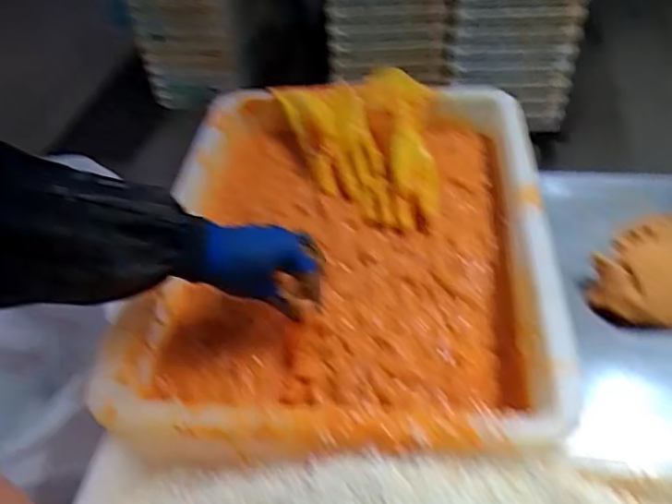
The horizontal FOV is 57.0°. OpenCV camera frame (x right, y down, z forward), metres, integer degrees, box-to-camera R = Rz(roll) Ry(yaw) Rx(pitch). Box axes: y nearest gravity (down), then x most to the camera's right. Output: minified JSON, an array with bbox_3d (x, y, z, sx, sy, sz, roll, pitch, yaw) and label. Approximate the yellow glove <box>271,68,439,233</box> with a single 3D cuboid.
[{"bbox_3d":[0.048,-0.123,0.770,0.190,0.072,0.251,-13,44,-7],"label":"yellow glove"}]

